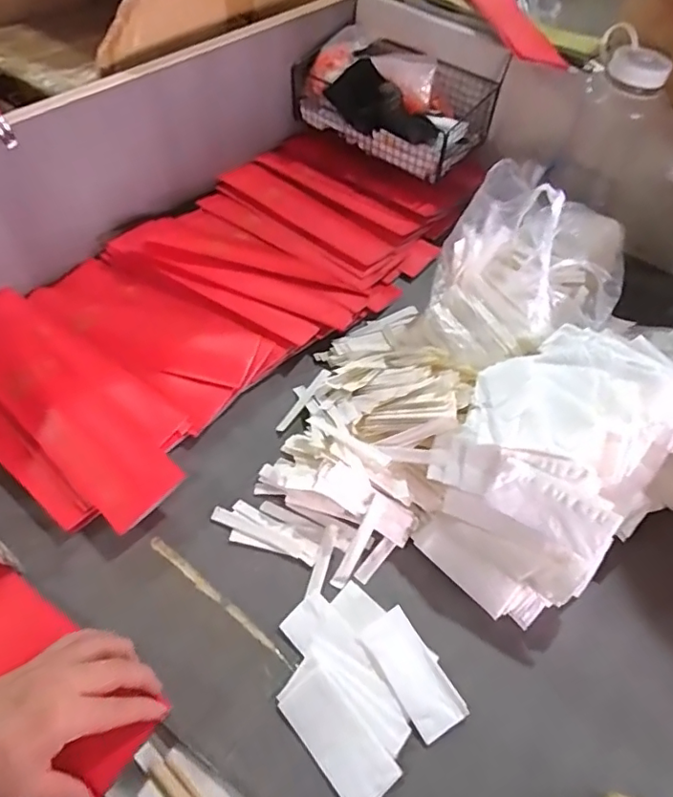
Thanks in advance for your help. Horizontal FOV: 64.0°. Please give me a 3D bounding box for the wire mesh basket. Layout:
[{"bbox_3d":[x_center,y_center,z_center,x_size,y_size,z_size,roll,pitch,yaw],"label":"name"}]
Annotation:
[{"bbox_3d":[0.084,-0.452,0.812,0.271,0.099,0.148,33,58,17],"label":"wire mesh basket"}]

